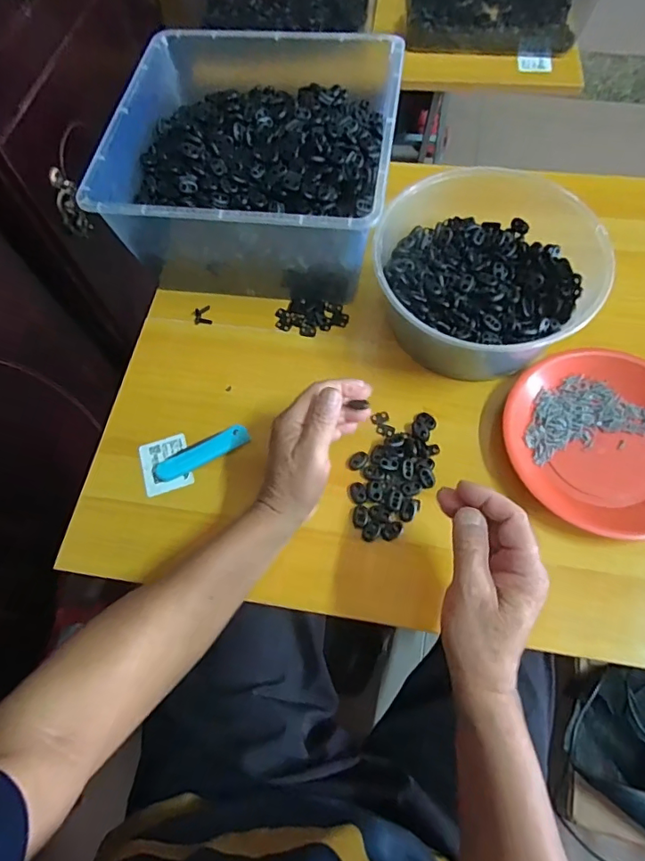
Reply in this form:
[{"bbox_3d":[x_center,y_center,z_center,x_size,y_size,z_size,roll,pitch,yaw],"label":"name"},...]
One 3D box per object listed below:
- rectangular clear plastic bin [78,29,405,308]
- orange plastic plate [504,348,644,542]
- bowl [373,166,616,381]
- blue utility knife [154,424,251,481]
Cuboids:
[{"bbox_3d":[-0.073,-0.300,0.586,0.299,0.140,0.312,6,66,5],"label":"rectangular clear plastic bin"},{"bbox_3d":[0.279,0.007,0.491,0.192,0.032,0.176,-1,66,2],"label":"orange plastic plate"},{"bbox_3d":[0.170,-0.165,0.540,0.209,0.102,0.205,-1,66,2],"label":"bowl"},{"bbox_3d":[-0.124,0.022,0.516,0.099,0.011,0.025,-25,67,-9],"label":"blue utility knife"}]

